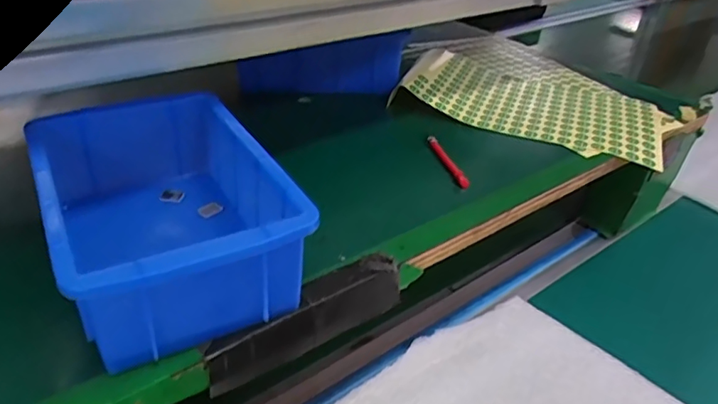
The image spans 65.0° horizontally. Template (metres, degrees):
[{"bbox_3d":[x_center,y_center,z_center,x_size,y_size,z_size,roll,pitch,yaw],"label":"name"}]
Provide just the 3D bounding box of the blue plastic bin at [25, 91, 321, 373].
[{"bbox_3d":[-0.091,0.005,0.268,0.093,0.054,0.143,-15,38,-27],"label":"blue plastic bin"}]

